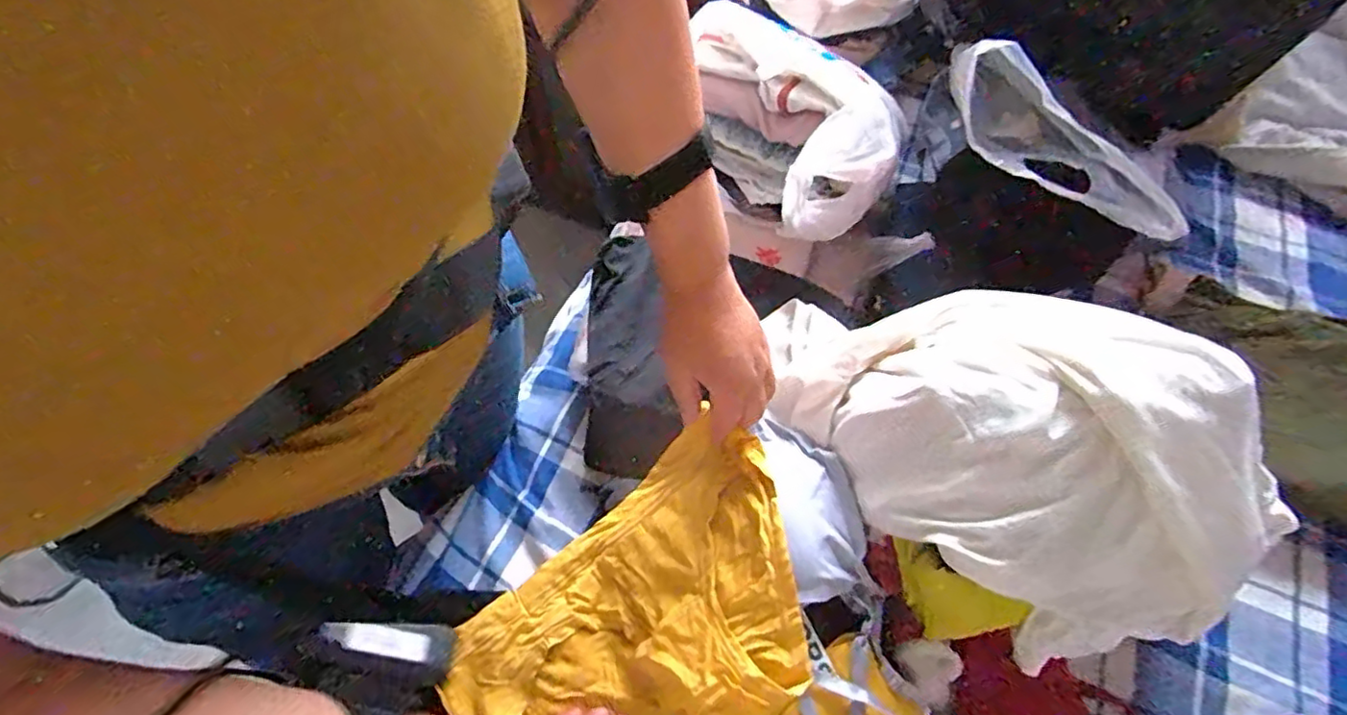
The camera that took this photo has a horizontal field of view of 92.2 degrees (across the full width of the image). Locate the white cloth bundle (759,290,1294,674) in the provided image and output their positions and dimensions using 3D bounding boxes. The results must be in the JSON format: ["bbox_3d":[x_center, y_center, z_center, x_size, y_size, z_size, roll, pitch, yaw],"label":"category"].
[{"bbox_3d":[0.237,0.049,0.485,0.204,0.165,0.379,-39,68,-20],"label":"white cloth bundle"}]

